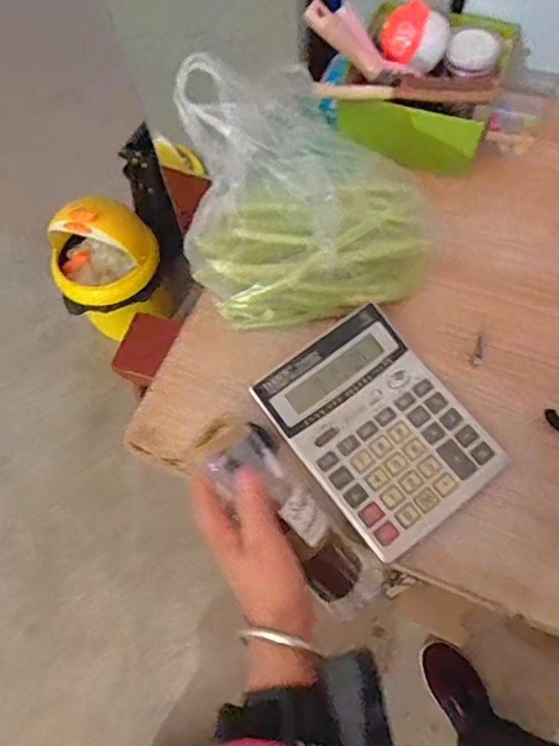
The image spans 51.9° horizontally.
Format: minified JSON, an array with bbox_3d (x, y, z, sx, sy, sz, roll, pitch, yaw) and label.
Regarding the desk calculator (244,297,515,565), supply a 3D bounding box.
[{"bbox_3d":[0.091,0.049,0.531,0.147,0.031,0.194,-36,72,-13],"label":"desk calculator"}]

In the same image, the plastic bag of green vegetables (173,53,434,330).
[{"bbox_3d":[0.030,-0.177,0.563,0.248,0.142,0.211,-6,65,0],"label":"plastic bag of green vegetables"}]

